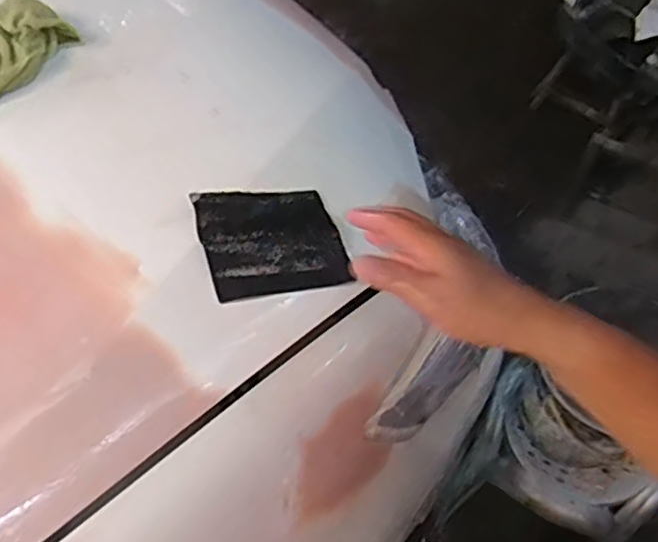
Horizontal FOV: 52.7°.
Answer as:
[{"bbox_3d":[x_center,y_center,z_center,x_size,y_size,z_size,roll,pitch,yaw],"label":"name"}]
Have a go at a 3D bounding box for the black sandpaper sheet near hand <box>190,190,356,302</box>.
[{"bbox_3d":[-0.051,-0.031,0.629,0.138,0.008,0.113,-8,60,-31],"label":"black sandpaper sheet near hand"}]

